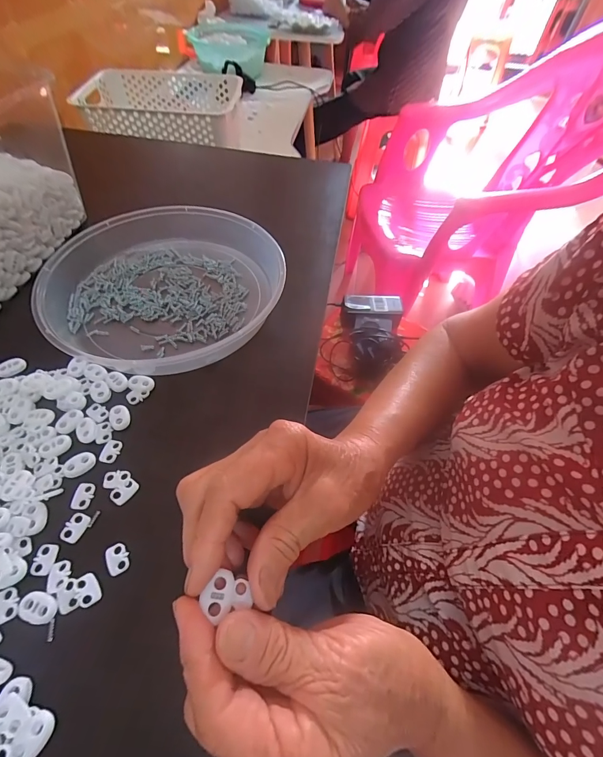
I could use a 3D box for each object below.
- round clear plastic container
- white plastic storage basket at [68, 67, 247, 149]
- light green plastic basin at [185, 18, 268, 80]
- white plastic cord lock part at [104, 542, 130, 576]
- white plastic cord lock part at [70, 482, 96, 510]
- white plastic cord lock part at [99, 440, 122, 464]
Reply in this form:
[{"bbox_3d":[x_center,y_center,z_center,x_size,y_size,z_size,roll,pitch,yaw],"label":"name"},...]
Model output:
[{"bbox_3d":[-0.137,-0.102,0.368,0.228,0.040,0.219,2,54,-3],"label":"round clear plastic container"},{"bbox_3d":[-0.291,-0.563,0.735,0.314,0.063,0.218,2,54,-3],"label":"white plastic storage basket"},{"bbox_3d":[-0.224,-1.070,1.126,0.230,0.077,0.431,1,54,-4],"label":"light green plastic basin"},{"bbox_3d":[-0.123,0.120,0.235,0.014,0.004,0.019,-24,60,-20],"label":"white plastic cord lock part"},{"bbox_3d":[-0.159,0.085,0.257,0.014,0.004,0.019,9,54,2],"label":"white plastic cord lock part"},{"bbox_3d":[-0.151,0.057,0.278,0.015,0.004,0.018,11,54,4],"label":"white plastic cord lock part"}]

